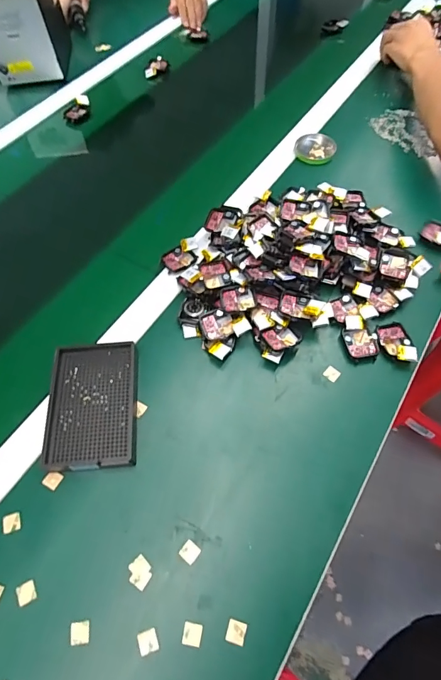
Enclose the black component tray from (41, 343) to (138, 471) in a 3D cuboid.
[{"bbox_3d":[-0.139,0.069,0.431,0.091,0.024,0.139,-4,60,-1],"label":"black component tray"}]

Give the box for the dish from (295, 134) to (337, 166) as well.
[{"bbox_3d":[0.156,-0.319,0.652,0.063,0.017,0.055,36,67,19],"label":"dish"}]

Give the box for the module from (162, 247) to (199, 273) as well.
[{"bbox_3d":[-0.056,-0.111,0.536,0.041,0.007,0.038,-40,67,-19],"label":"module"}]

